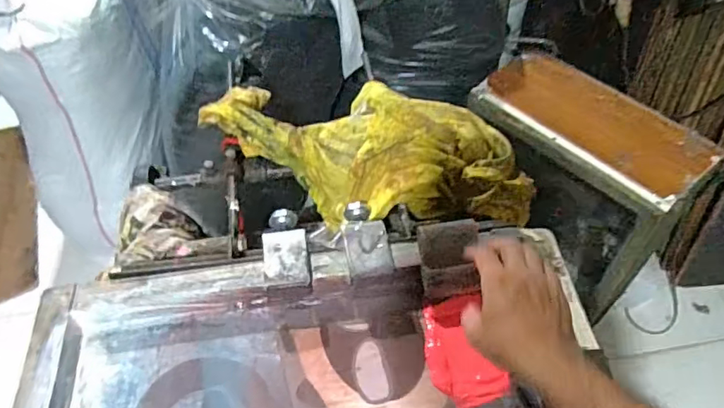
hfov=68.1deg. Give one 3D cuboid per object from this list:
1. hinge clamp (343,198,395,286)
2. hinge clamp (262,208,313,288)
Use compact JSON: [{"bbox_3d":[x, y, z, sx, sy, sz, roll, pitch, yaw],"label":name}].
[{"bbox_3d":[0.002,0.040,0.673,0.053,0.036,0.135,-9,51,-5],"label":"hinge clamp"},{"bbox_3d":[-0.092,0.053,0.655,0.054,0.027,0.123,-7,51,-4],"label":"hinge clamp"}]

